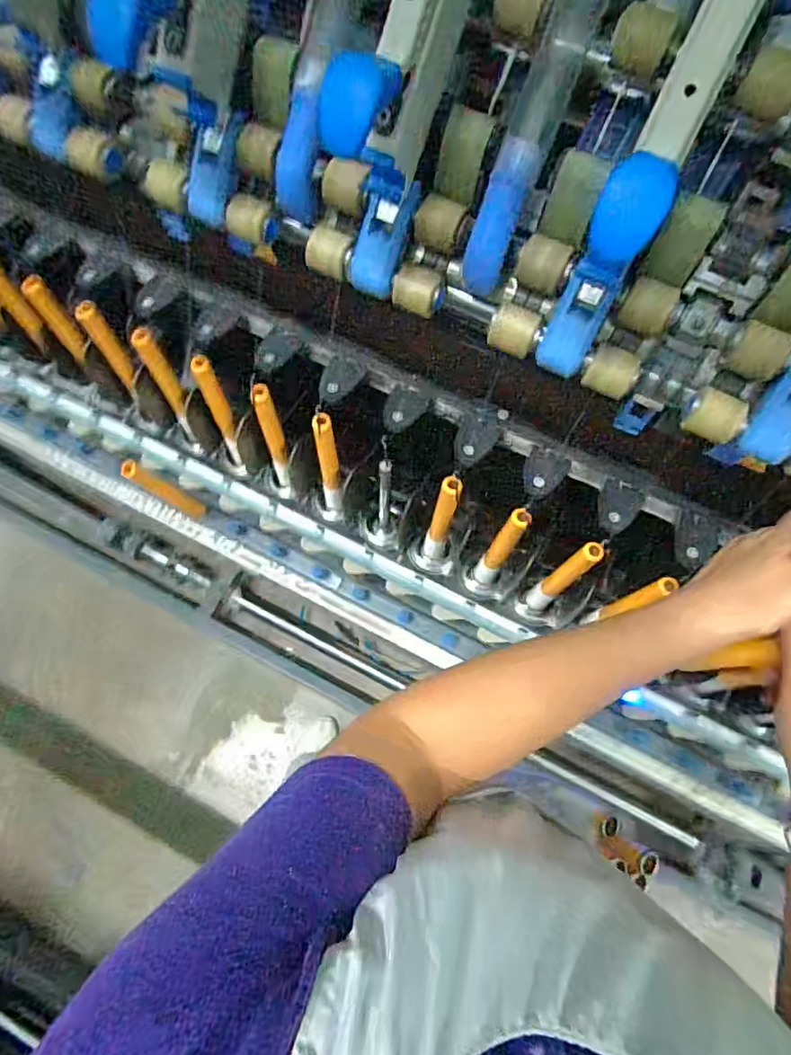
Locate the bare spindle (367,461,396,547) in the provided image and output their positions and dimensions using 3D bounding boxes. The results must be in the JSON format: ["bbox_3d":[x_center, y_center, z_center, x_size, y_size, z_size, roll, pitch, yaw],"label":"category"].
[{"bbox_3d":[-0.015,-0.021,0.635,0.033,0.189,0.030,1,70,-2],"label":"bare spindle"}]

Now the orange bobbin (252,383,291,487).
[{"bbox_3d":[-0.135,-0.091,0.618,0.022,0.199,0.029,-18,71,-9],"label":"orange bobbin"}]

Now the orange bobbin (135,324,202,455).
[{"bbox_3d":[-0.261,-0.152,0.645,0.026,0.205,0.032,-22,72,-10],"label":"orange bobbin"}]

